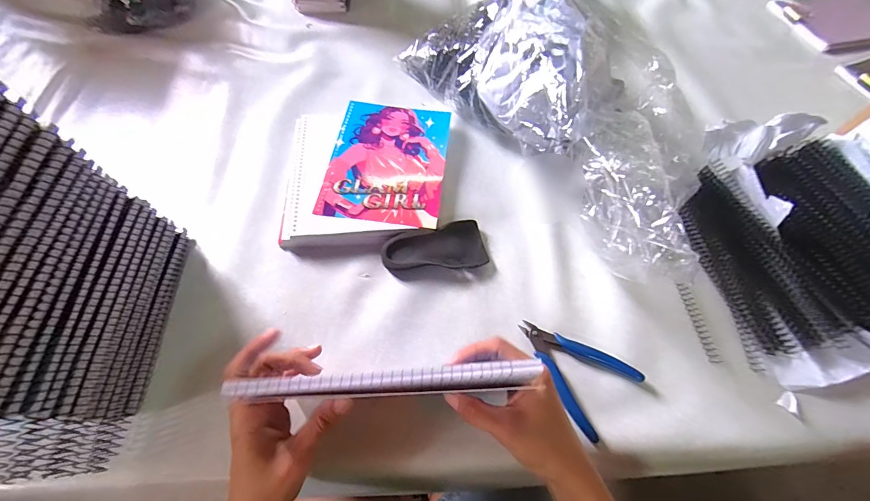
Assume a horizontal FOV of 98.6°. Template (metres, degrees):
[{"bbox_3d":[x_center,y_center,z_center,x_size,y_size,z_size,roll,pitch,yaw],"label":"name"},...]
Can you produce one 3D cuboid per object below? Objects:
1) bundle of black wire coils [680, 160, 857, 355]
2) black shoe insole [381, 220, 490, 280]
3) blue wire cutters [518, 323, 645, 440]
[{"bbox_3d":[0.365,0.003,0.436,0.085,0.035,0.226,-10,63,-7],"label":"bundle of black wire coils"},{"bbox_3d":[0.001,0.001,0.438,0.117,0.021,0.058,-15,64,-10],"label":"black shoe insole"},{"bbox_3d":[0.152,0.114,0.384,0.084,0.013,0.120,-24,66,-13],"label":"blue wire cutters"}]

